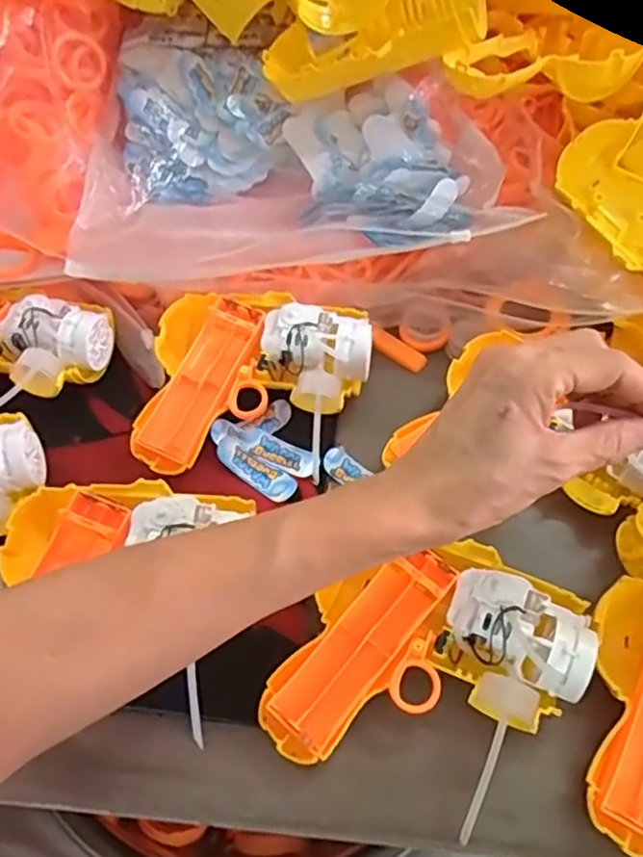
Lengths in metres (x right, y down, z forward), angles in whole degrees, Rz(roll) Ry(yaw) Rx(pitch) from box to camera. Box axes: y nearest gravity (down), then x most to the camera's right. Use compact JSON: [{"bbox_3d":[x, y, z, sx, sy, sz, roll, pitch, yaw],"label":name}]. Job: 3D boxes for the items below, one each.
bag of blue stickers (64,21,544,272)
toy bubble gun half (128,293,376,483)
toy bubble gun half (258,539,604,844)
[{"bbox_3d":[-0.020,-0.184,0.445,0.262,0.060,0.164,-3,81,-2],"label":"bag of blue stickers"},{"bbox_3d":[-0.041,-0.030,0.410,0.134,0.037,0.117,6,60,5],"label":"toy bubble gun half"},{"bbox_3d":[0.053,0.116,0.322,0.131,0.033,0.129,23,63,14],"label":"toy bubble gun half"}]

